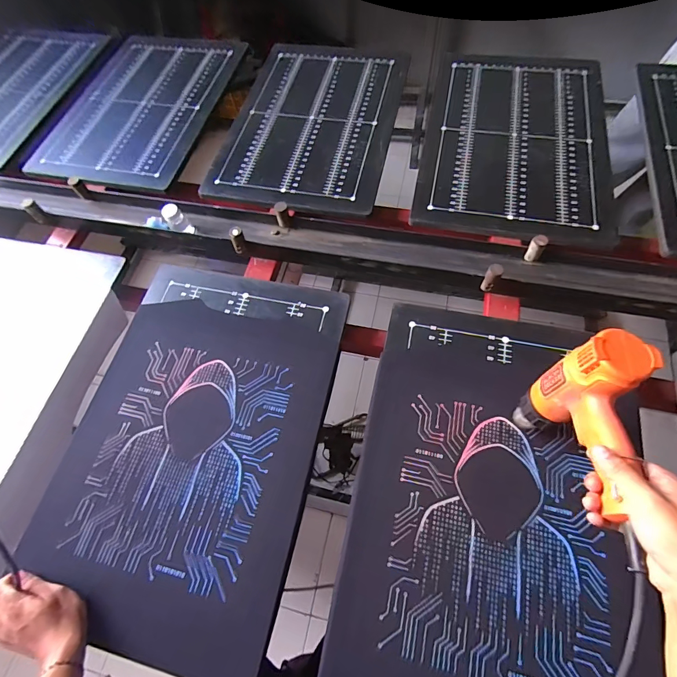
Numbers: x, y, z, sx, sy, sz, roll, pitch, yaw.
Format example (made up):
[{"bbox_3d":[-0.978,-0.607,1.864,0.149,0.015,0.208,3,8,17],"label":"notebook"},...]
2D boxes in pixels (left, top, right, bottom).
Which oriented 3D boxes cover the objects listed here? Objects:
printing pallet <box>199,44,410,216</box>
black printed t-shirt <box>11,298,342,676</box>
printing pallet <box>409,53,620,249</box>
[{"bbox_3d":[-0.062,-0.562,0.929,0.396,0.015,0.600,10,65,8],"label":"printing pallet"},{"bbox_3d":[-0.242,0.179,0.582,0.390,0.014,0.496,11,65,8],"label":"black printed t-shirt"},{"bbox_3d":[0.414,-0.481,0.856,0.394,0.015,0.621,11,65,8],"label":"printing pallet"}]

